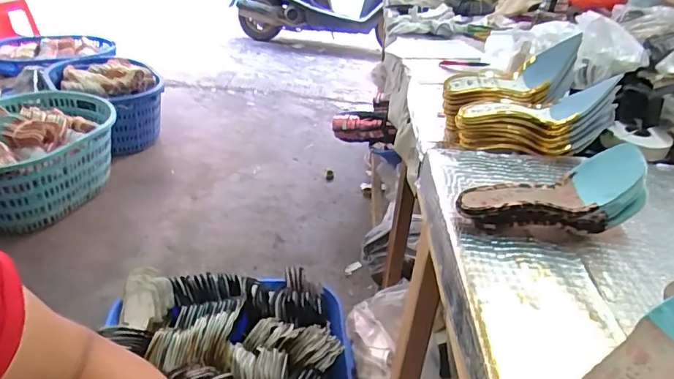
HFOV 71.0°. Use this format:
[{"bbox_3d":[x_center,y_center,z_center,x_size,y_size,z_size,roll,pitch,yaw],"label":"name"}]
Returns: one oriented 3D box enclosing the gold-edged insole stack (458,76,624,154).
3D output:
[{"bbox_3d":[0.320,-0.127,0.780,0.226,0.150,0.061,12,32,11],"label":"gold-edged insole stack"}]

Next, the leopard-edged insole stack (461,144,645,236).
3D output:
[{"bbox_3d":[0.263,0.004,0.594,0.219,0.089,0.079,-7,32,4],"label":"leopard-edged insole stack"}]

